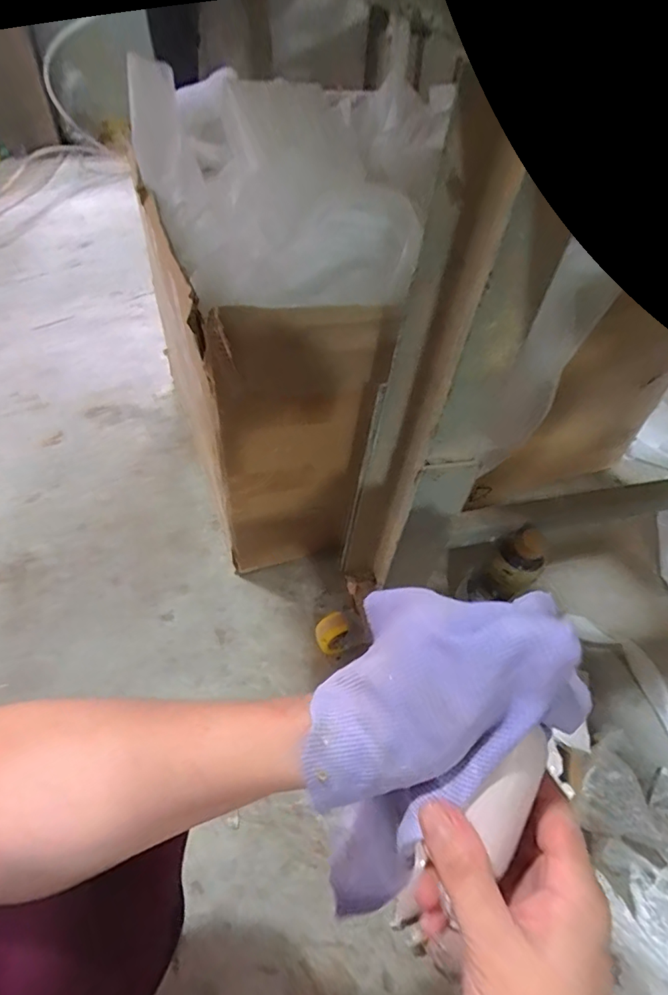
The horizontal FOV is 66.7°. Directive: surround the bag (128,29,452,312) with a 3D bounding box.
[{"bbox_3d":[-0.089,-0.353,0.565,0.212,0.145,0.339,-16,53,-16],"label":"bag"}]

